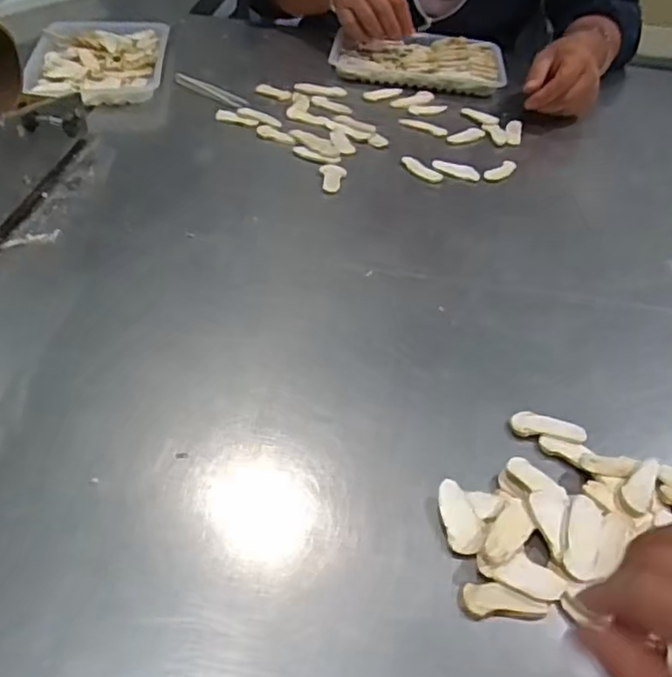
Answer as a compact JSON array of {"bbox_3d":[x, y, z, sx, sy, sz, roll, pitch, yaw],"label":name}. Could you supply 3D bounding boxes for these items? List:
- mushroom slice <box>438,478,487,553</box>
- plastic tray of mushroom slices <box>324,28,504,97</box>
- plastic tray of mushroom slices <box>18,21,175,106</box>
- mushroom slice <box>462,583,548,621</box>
[{"bbox_3d":[0.076,0.107,0.383,0.022,0.006,0.044,-5,45,-10],"label":"mushroom slice"},{"bbox_3d":[0.113,-0.387,0.875,0.230,0.030,0.144,6,44,1],"label":"plastic tray of mushroom slices"},{"bbox_3d":[-0.302,-0.357,0.817,0.162,0.026,0.222,-3,45,-8],"label":"plastic tray of mushroom slices"},{"bbox_3d":[0.092,0.144,0.349,0.044,0.006,0.020,3,44,-2],"label":"mushroom slice"}]

